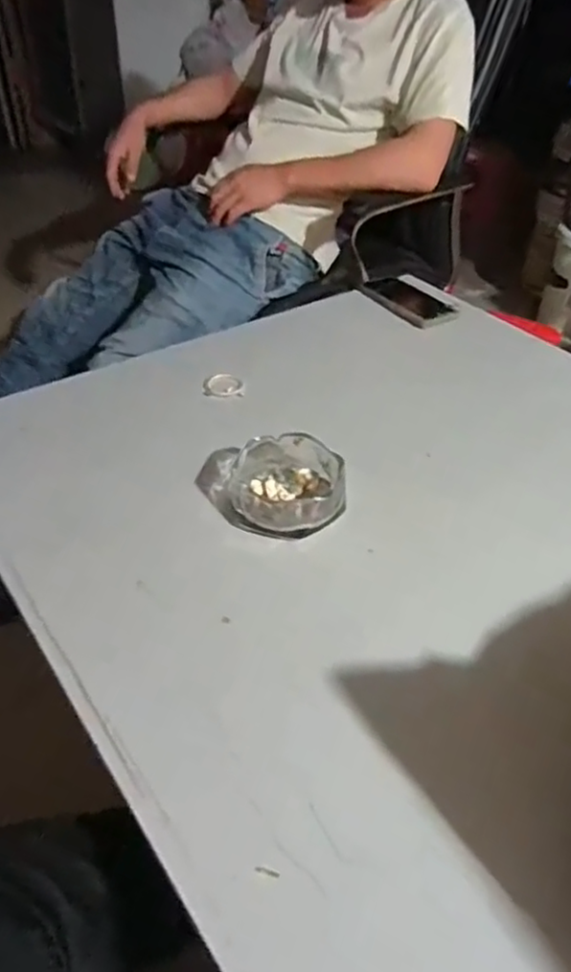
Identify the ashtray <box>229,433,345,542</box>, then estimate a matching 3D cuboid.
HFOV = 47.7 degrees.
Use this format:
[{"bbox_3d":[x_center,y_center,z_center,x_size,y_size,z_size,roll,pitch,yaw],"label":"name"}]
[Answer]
[{"bbox_3d":[0.002,-0.007,0.650,0.123,0.041,0.117,9,42,10],"label":"ashtray"}]

